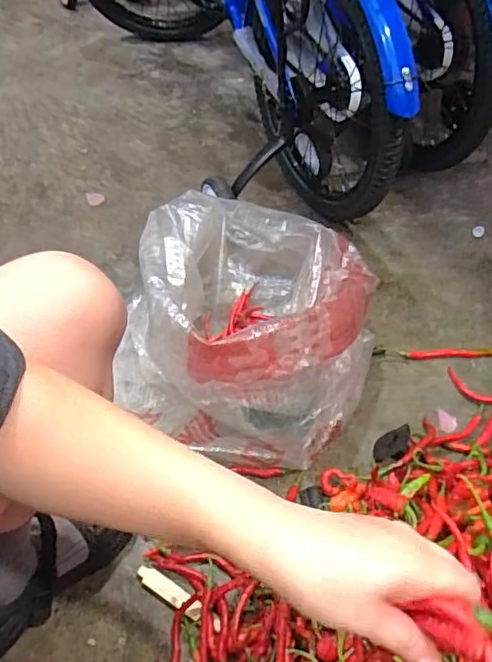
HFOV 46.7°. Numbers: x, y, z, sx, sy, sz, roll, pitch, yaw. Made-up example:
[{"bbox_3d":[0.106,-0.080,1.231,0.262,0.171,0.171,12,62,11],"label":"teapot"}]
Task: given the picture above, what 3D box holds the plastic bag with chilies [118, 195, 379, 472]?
[{"bbox_3d":[0.019,-0.047,0.824,0.330,0.228,0.407,4,54,1],"label":"plastic bag with chilies"}]

